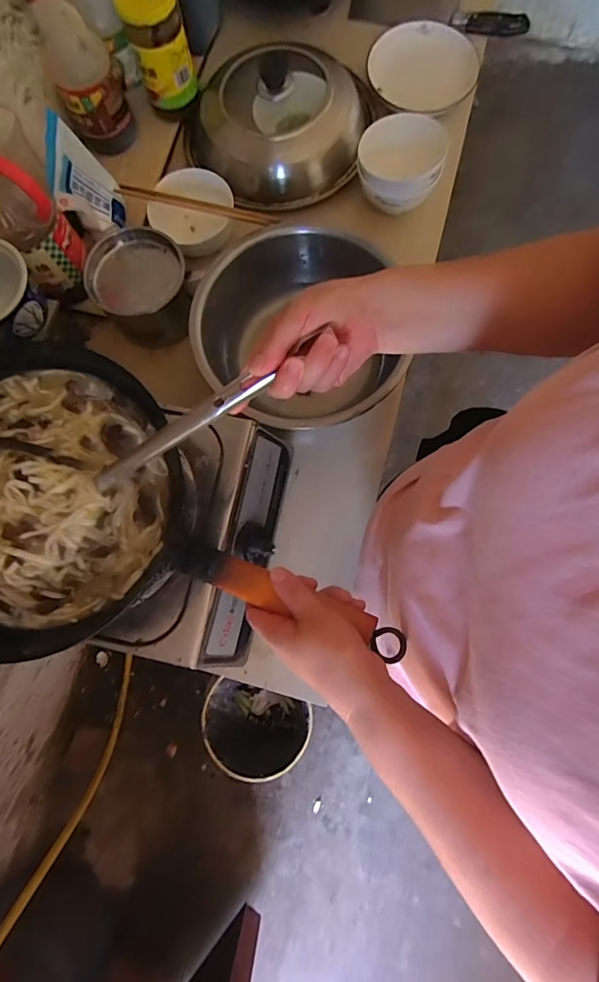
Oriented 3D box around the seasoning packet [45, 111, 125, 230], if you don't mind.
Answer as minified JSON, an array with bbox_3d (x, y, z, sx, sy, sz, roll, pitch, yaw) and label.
[{"bbox_3d":[-0.303,-0.441,0.659,0.021,0.117,0.107,4,96,28],"label":"seasoning packet"}]

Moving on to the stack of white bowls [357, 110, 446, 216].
[{"bbox_3d":[0.146,-0.475,0.675,0.119,0.075,0.123,10,80,3],"label":"stack of white bowls"}]

